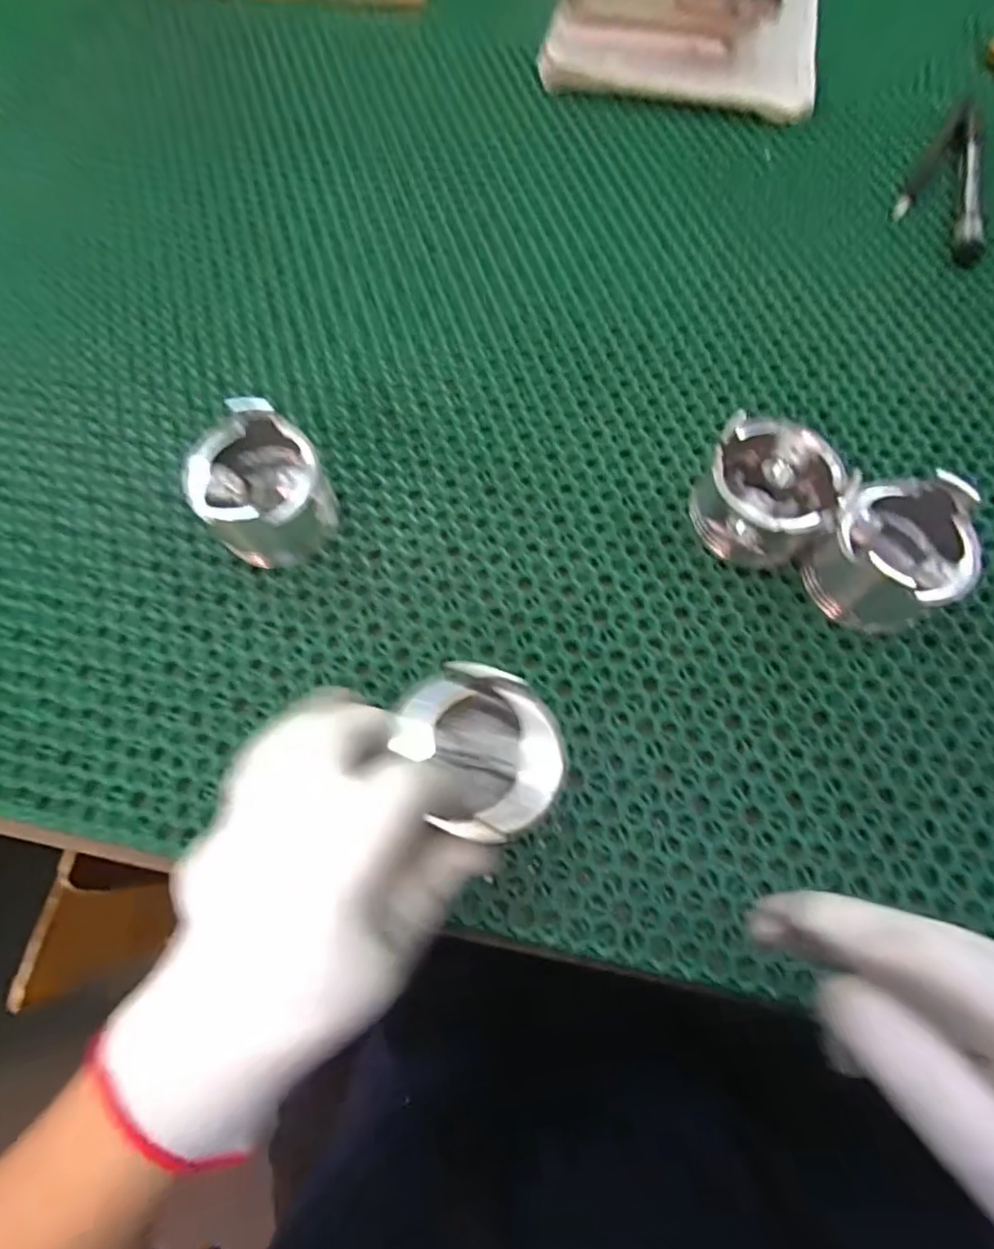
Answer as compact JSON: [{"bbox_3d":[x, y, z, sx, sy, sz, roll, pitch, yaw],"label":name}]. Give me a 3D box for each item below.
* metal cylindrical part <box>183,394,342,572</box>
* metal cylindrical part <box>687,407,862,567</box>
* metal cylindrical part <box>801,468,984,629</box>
[{"bbox_3d":[-0.120,-0.070,0.305,0.058,0.055,0.062,0,68,0],"label":"metal cylindrical part"},{"bbox_3d":[0.139,-0.067,0.306,0.066,0.050,0.062,0,68,0],"label":"metal cylindrical part"},{"bbox_3d":[0.189,-0.031,0.290,0.067,0.056,0.062,0,68,0],"label":"metal cylindrical part"}]

